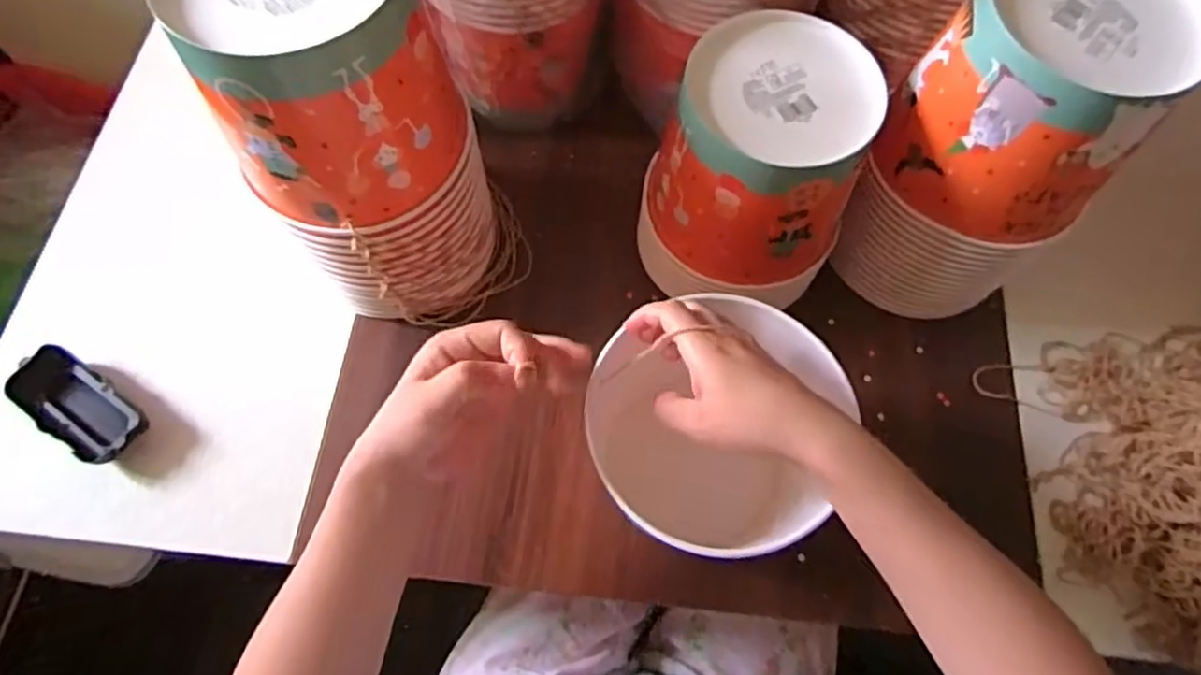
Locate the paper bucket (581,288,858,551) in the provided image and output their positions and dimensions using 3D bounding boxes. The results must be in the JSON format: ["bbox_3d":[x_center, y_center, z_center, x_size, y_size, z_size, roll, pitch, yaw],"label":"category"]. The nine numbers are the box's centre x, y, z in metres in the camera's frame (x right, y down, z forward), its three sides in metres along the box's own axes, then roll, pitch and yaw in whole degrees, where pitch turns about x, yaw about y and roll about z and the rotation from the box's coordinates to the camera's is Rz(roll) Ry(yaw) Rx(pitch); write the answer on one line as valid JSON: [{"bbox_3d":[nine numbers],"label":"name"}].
[{"bbox_3d":[0.075,0.067,0.480,0.152,0.158,0.171,-13,69,-6],"label":"paper bucket"}]

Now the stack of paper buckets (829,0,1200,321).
[{"bbox_3d":[0.281,-0.131,0.489,0.137,0.250,0.138,-40,74,-15],"label":"stack of paper buckets"}]

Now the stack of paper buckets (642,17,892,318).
[{"bbox_3d":[0.115,-0.122,0.498,0.149,0.158,0.145,17,69,6],"label":"stack of paper buckets"}]

